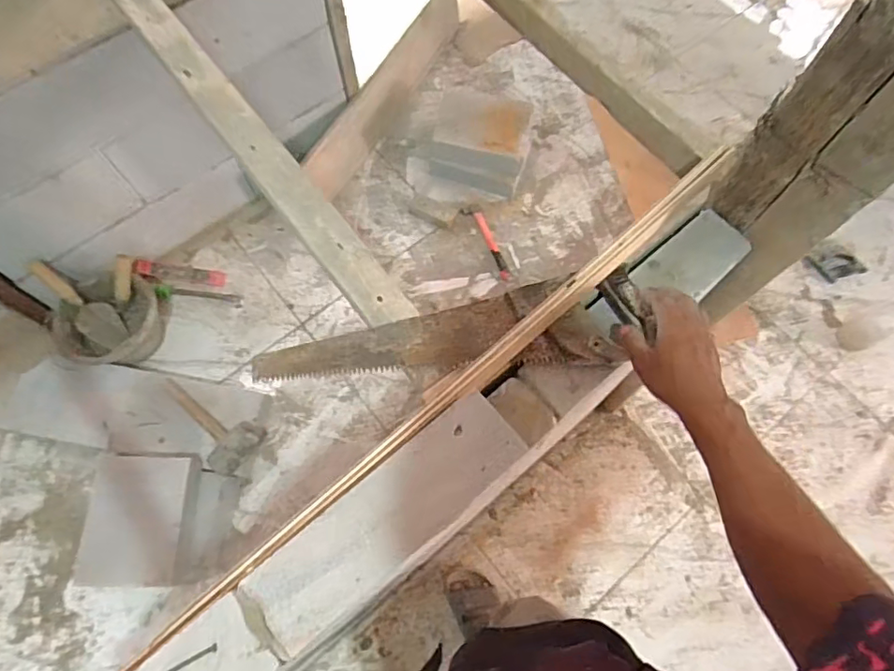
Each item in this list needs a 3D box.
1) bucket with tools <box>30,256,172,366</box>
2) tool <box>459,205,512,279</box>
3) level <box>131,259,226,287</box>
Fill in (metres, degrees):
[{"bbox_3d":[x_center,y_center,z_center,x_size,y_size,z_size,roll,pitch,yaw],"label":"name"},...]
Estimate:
[{"bbox_3d":[-0.830,-0.043,1.351,0.224,0.208,0.220,3,66,-7],"label":"bucket with tools"},{"bbox_3d":[0.112,-0.266,1.558,0.063,0.024,0.261,-21,72,-8],"label":"tool"},{"bbox_3d":[-0.712,-0.168,1.492,0.228,0.028,0.048,8,70,-14],"label":"level"}]

